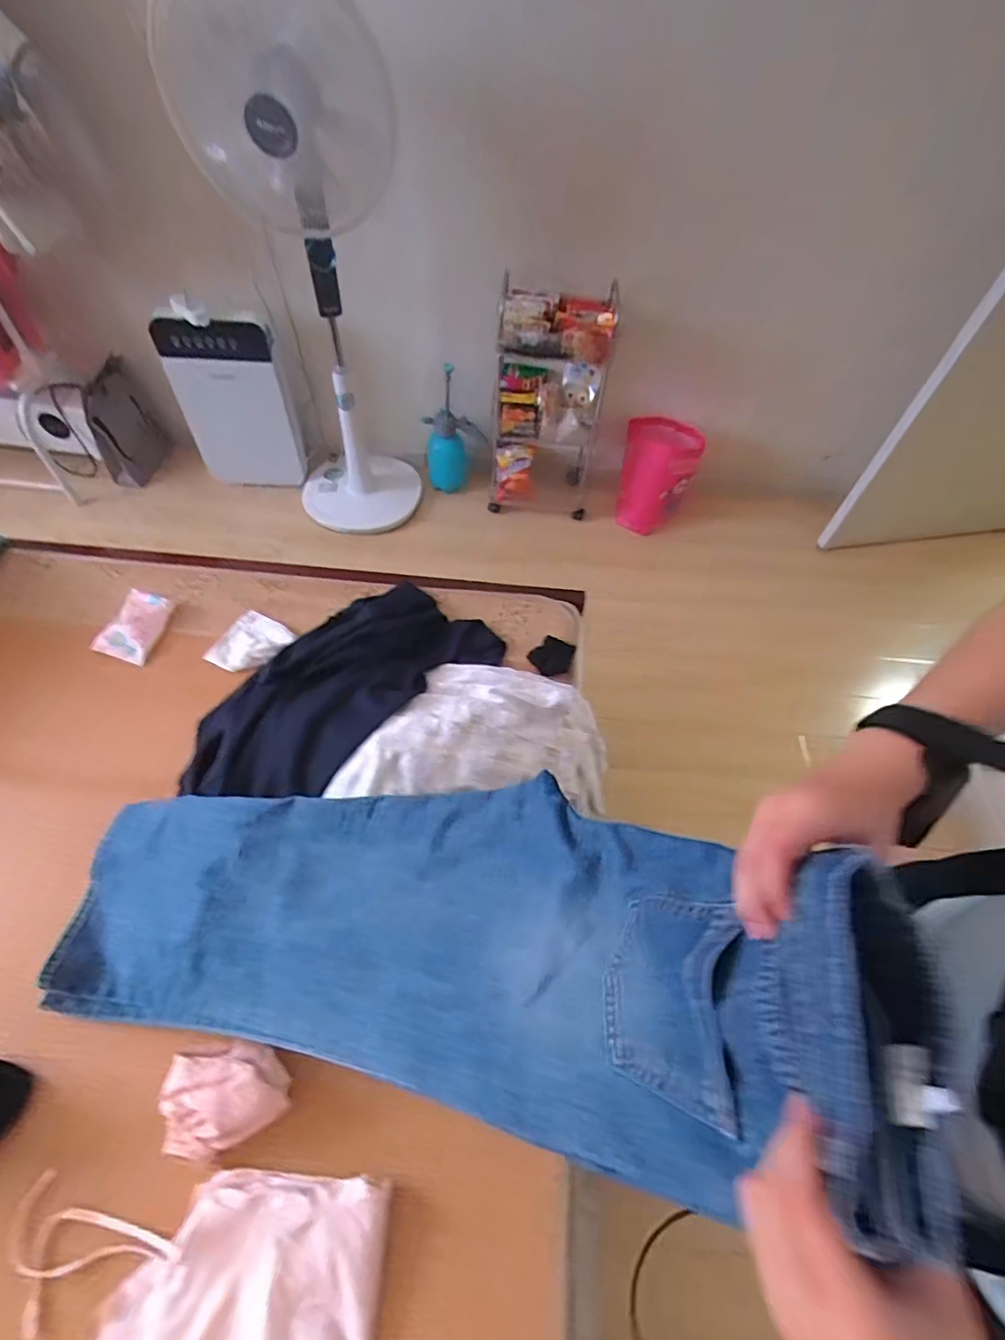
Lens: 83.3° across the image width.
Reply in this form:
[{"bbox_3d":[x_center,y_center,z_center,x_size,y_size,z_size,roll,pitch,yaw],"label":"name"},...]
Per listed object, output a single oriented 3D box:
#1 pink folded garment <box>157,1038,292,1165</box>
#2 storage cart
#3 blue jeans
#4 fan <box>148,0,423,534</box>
[{"bbox_3d":[-0.323,0.502,0.667,0.132,0.069,0.101,-10,57,-11],"label":"pink folded garment"},{"bbox_3d":[0.140,-0.818,1.803,0.333,0.600,0.344,5,55,-1],"label":"storage cart"},{"bbox_3d":[-0.148,0.234,0.570,0.932,0.166,0.265,-10,47,35],"label":"blue jeans"},{"bbox_3d":[-0.460,-0.887,1.502,0.441,1.285,0.320,-16,58,-14],"label":"fan"}]

